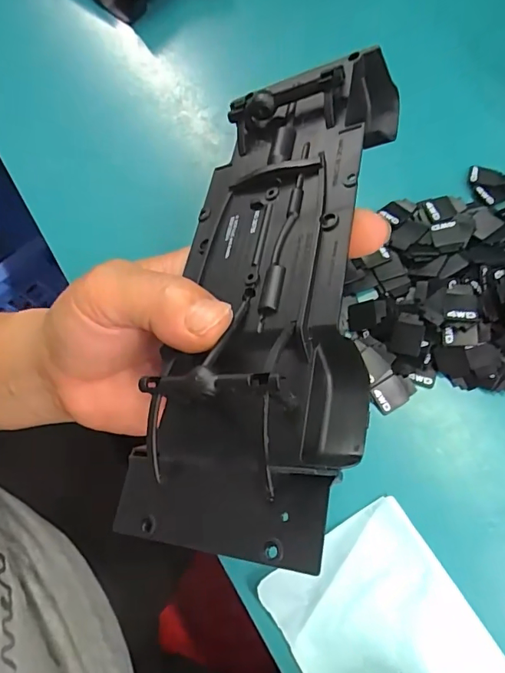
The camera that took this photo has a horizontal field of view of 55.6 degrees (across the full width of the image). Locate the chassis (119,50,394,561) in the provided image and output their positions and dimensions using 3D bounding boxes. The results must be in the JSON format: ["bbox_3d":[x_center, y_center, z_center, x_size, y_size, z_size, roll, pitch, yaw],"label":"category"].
[{"bbox_3d":[0.003,-0.026,0.174,0.078,0.037,0.192,-5,64,30],"label":"chassis"}]

